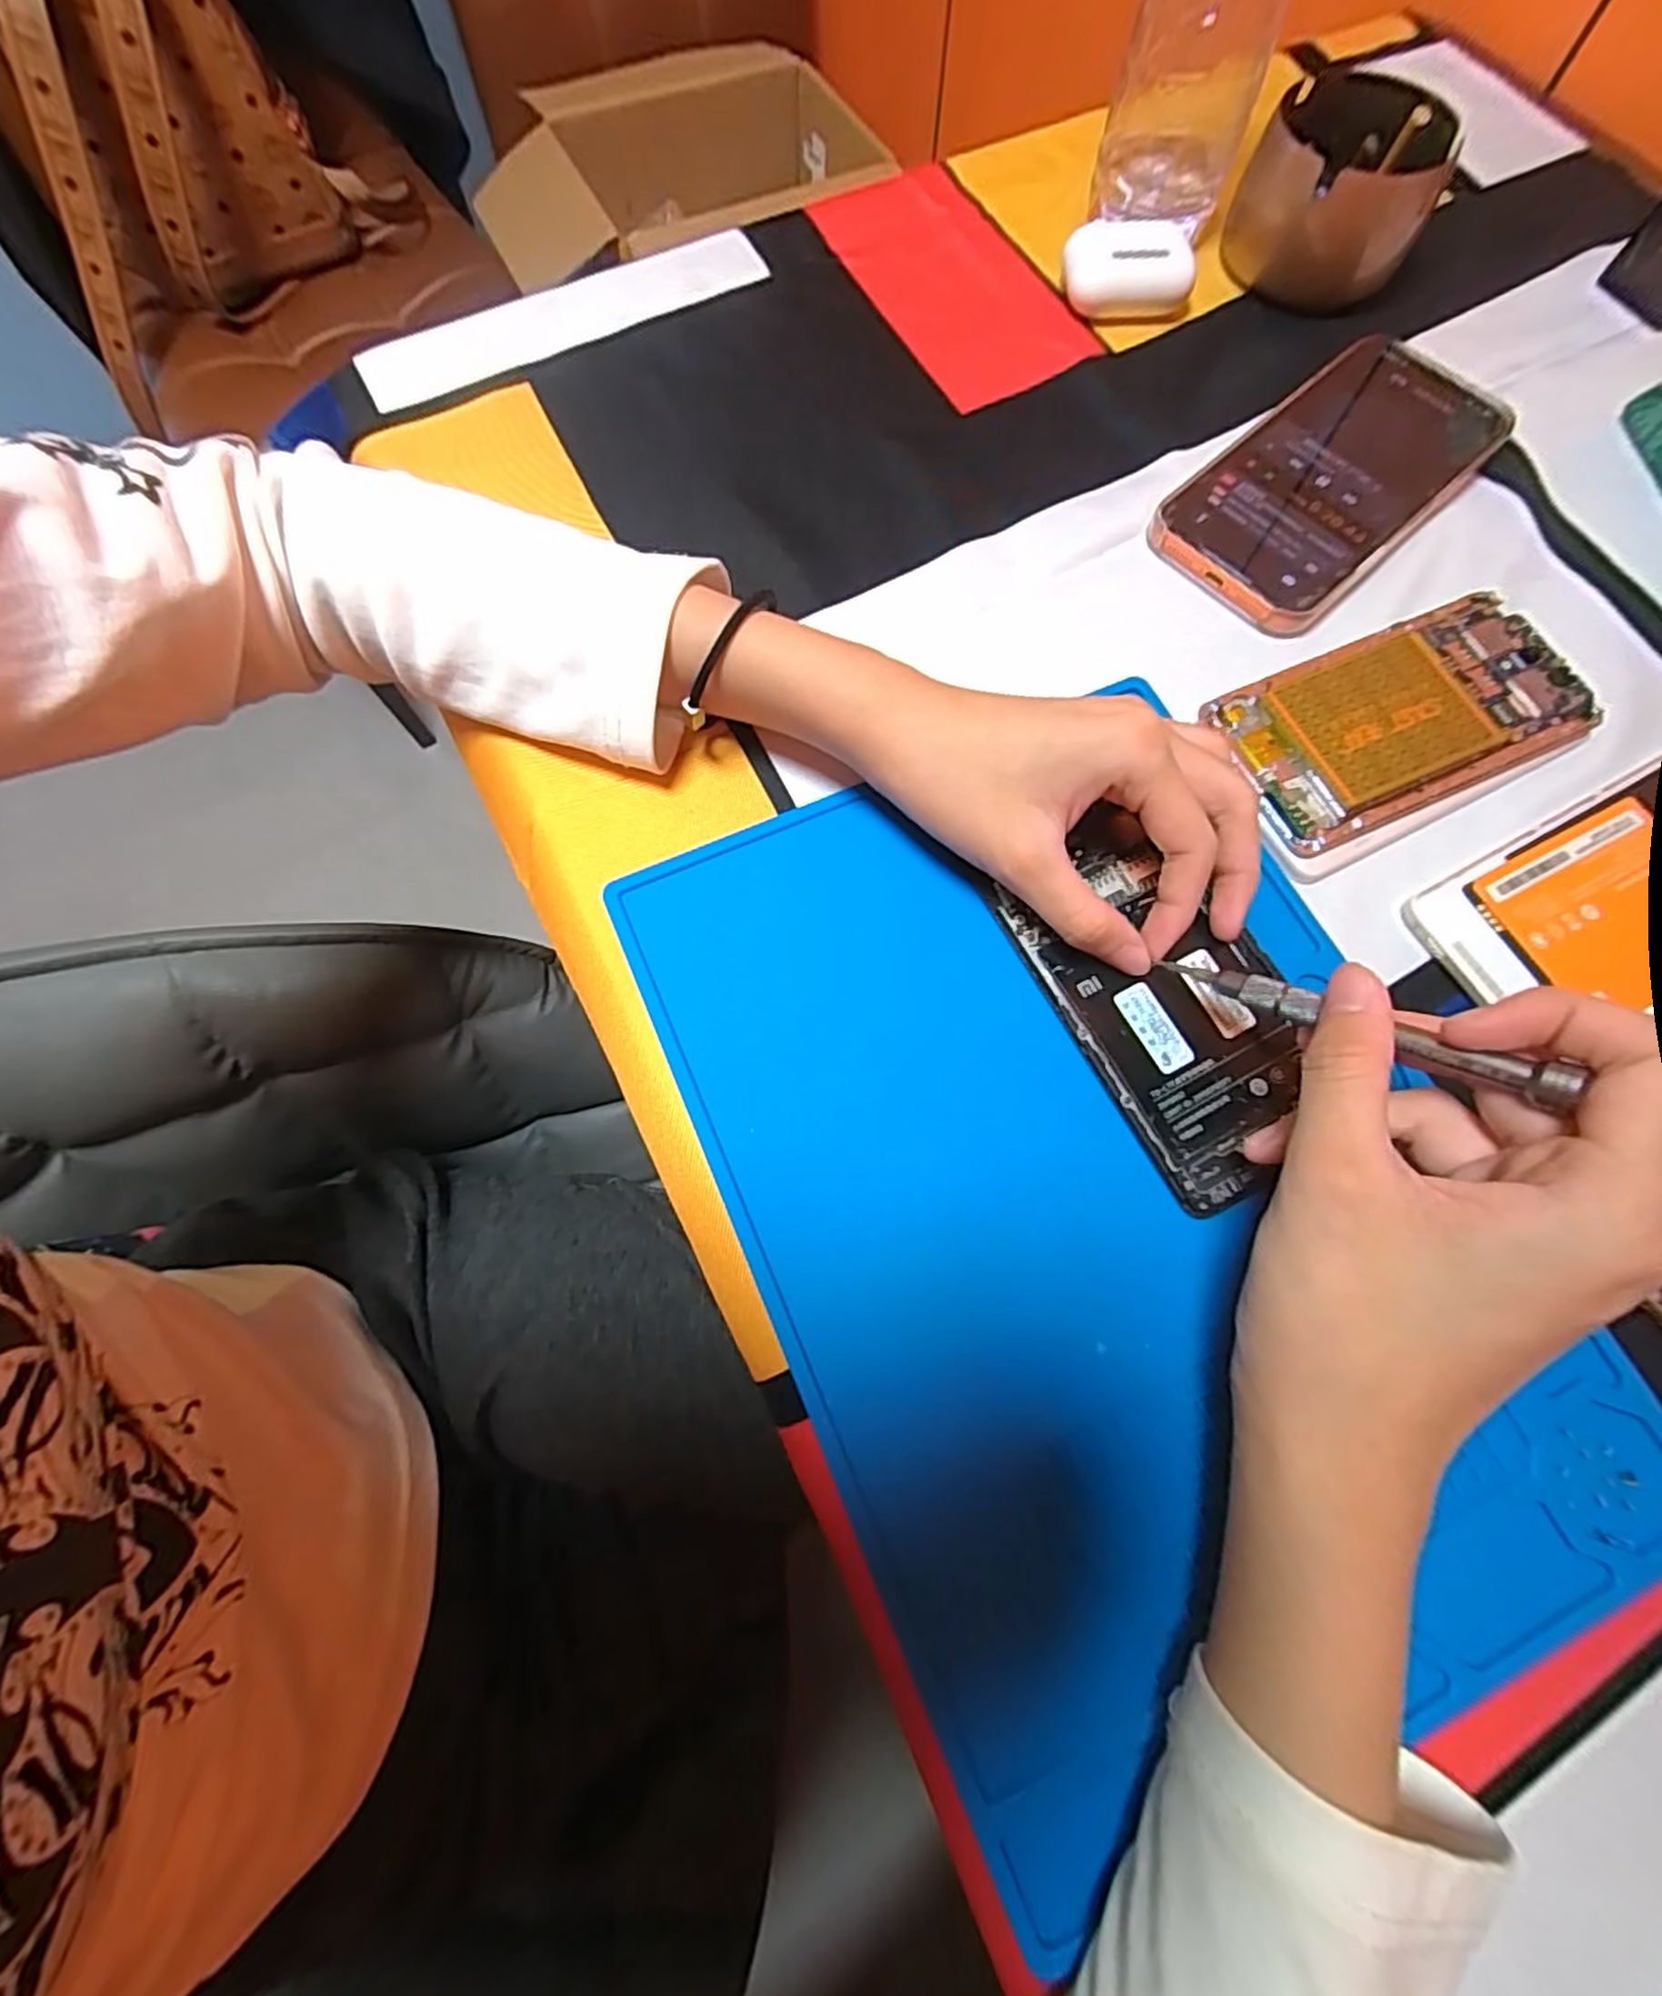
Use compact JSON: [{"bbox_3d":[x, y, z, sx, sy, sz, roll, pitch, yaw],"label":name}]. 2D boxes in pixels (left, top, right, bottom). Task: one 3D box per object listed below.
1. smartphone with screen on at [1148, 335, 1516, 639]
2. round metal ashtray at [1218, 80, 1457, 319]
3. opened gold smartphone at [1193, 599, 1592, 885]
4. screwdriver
[{"bbox_3d":[0.218,-0.225,0.319,0.163,0.016,0.083,-43,77,-12],"label":"smartphone with screen on"},{"bbox_3d":[0.243,-0.387,0.350,0.086,0.049,0.073,26,74,8],"label":"round metal ashtray"},{"bbox_3d":[0.218,-0.103,0.278,0.138,0.015,0.075,-22,74,-6],"label":"opened gold smartphone"},{"bbox_3d":[0.139,0.006,0.200,0.008,0.008,0.096,-45,39,-12],"label":"screwdriver"}]

